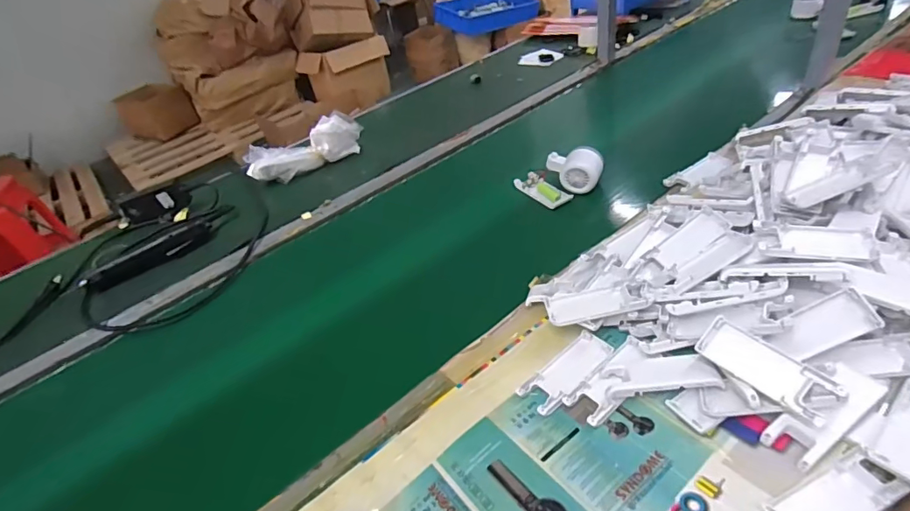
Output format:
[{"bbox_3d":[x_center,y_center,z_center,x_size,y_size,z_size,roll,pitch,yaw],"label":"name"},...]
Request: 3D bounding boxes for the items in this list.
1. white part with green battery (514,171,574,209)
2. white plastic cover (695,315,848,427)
[{"bbox_3d":[0.138,-0.103,0.784,0.043,0.022,0.093,-28,41,-18],"label":"white part with green battery"},{"bbox_3d":[0.262,0.094,0.418,0.103,0.014,0.042,33,85,43],"label":"white plastic cover"}]

